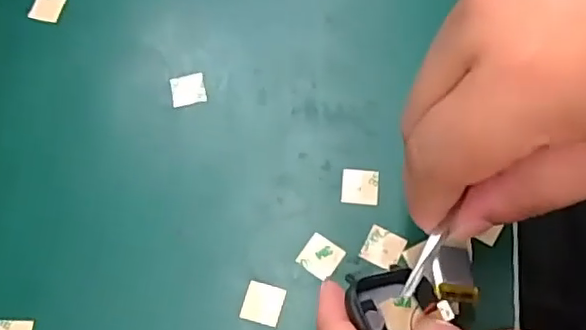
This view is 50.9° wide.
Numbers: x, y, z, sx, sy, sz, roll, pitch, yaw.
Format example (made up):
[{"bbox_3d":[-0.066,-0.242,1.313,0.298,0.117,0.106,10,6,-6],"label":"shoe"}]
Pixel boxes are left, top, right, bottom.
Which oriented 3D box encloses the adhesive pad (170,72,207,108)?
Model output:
[{"bbox_3d":[-0.048,-0.035,0.285,0.016,0.004,0.016,-13,66,0],"label":"adhesive pad"}]

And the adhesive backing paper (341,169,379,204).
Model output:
[{"bbox_3d":[0.029,0.009,0.262,0.015,0.004,0.016,4,69,4],"label":"adhesive backing paper"}]

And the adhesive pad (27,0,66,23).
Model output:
[{"bbox_3d":[-0.122,-0.078,0.304,0.016,0.004,0.015,10,69,6],"label":"adhesive pad"}]

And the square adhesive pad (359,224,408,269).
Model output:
[{"bbox_3d":[0.037,0.033,0.252,0.015,0.004,0.015,24,71,11],"label":"square adhesive pad"}]

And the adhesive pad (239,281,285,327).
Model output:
[{"bbox_3d":[-0.012,0.055,0.246,0.015,0.004,0.015,14,70,7],"label":"adhesive pad"}]

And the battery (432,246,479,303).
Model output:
[{"bbox_3d":[0.060,0.040,0.225,0.018,0.006,0.019,10,66,-18],"label":"battery"}]

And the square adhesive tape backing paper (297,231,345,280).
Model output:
[{"bbox_3d":[0.011,0.037,0.252,0.016,0.004,0.015,32,73,13],"label":"square adhesive tape backing paper"}]

